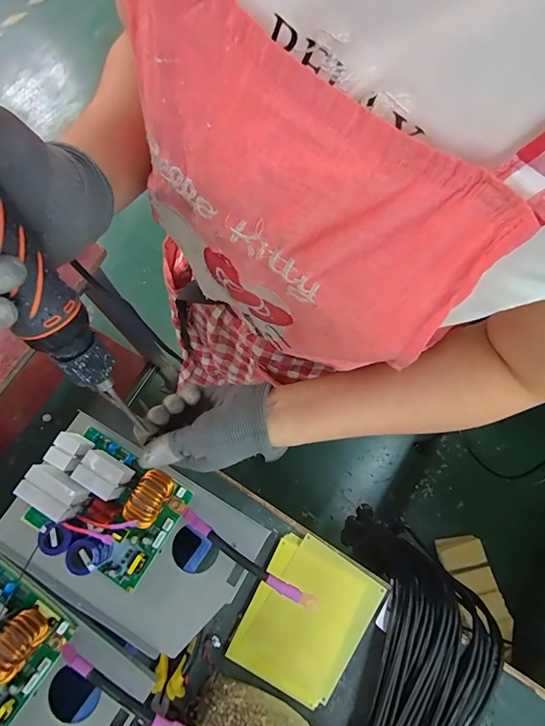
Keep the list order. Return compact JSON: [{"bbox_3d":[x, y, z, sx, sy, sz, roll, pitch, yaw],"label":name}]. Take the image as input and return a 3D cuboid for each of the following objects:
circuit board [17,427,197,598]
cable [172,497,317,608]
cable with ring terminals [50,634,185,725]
[{"bbox_3d":[-0.185,0.155,0.426,0.150,0.072,0.126,29,75,7],"label":"circuit board"},{"bbox_3d":[-0.037,0.211,0.438,0.190,0.021,0.018,32,76,8],"label":"cable"},{"bbox_3d":[-0.149,0.337,0.403,0.188,0.017,0.019,27,75,6],"label":"cable with ring terminals"}]

